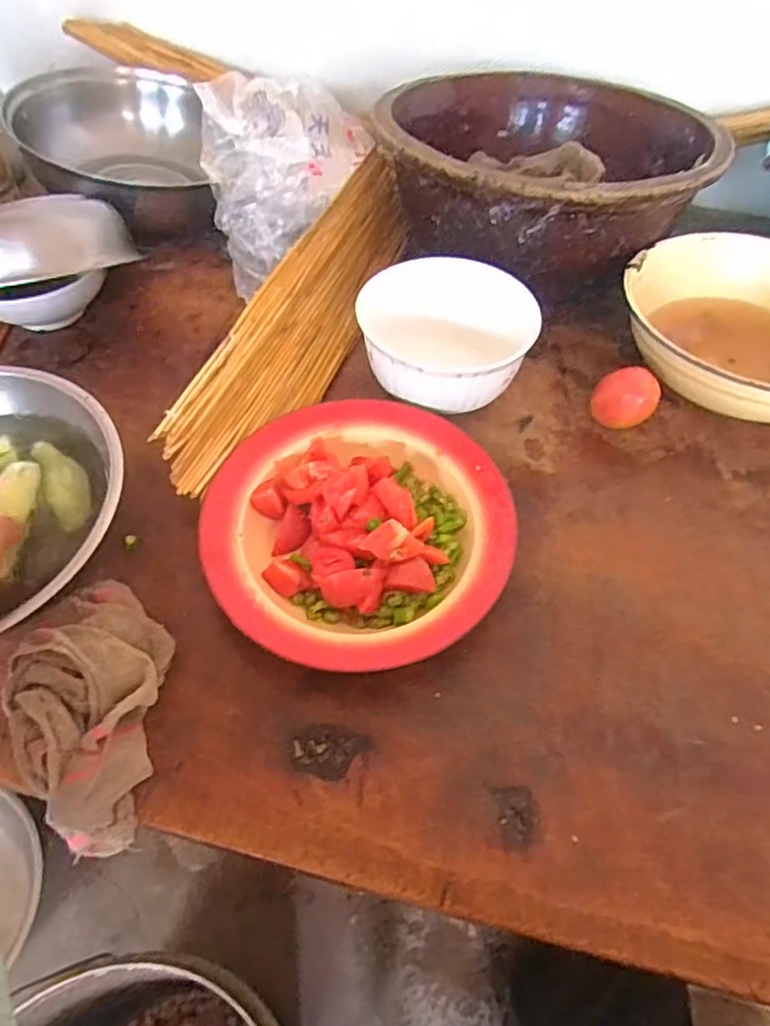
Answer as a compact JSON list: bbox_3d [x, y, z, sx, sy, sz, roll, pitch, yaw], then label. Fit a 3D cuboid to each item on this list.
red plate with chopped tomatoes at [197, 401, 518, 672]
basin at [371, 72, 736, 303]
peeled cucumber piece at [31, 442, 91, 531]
[{"bbox_3d":[-0.021,0.008,0.500,0.230,0.044,0.221,1,53,-1],"label":"red plate with chopped tomatoes"},{"bbox_3d":[0.186,-0.379,0.708,0.330,0.116,0.349,27,57,18],"label":"basin"},{"bbox_3d":[-0.249,-0.026,0.503,0.030,0.016,0.082,-24,57,-18],"label":"peeled cucumber piece"}]

